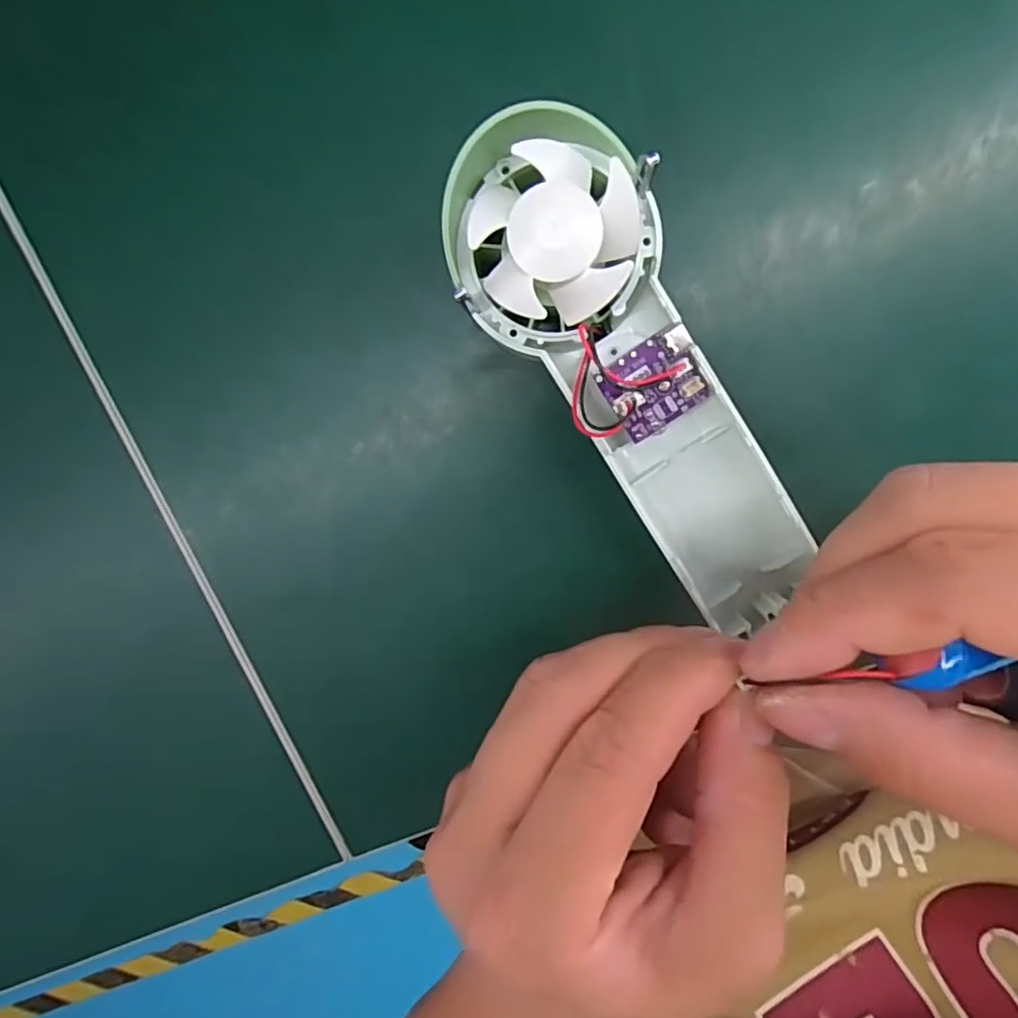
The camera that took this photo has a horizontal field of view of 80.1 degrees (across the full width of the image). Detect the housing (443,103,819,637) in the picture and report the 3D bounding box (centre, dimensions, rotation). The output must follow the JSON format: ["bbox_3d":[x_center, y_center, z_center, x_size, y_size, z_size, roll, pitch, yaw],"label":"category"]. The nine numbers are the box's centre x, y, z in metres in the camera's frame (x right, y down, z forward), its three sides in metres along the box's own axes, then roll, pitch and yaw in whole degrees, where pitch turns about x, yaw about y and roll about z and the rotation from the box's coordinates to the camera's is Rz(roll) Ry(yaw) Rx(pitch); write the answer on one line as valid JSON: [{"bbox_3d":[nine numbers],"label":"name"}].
[{"bbox_3d":[0.038,-0.040,0.182,0.057,0.033,0.168,-33,94,7],"label":"housing"}]

